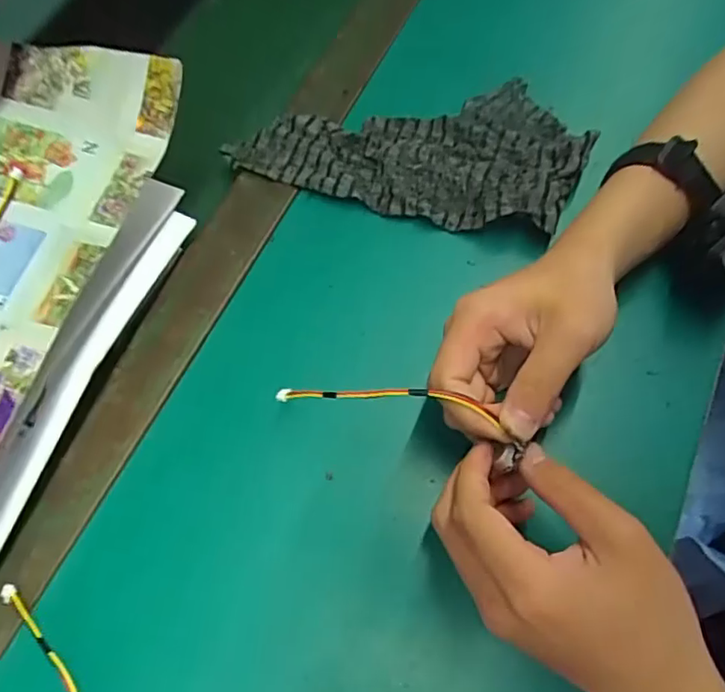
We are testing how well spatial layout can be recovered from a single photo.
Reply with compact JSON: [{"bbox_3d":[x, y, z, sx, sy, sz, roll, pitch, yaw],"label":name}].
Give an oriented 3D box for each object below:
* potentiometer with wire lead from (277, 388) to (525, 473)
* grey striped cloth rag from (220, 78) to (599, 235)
[{"bbox_3d":[0.011,0.032,0.306,0.141,0.036,0.016,12,67,23],"label":"potentiometer with wire lead"},{"bbox_3d":[0.035,-0.155,0.433,0.244,0.020,0.123,15,68,14],"label":"grey striped cloth rag"}]

